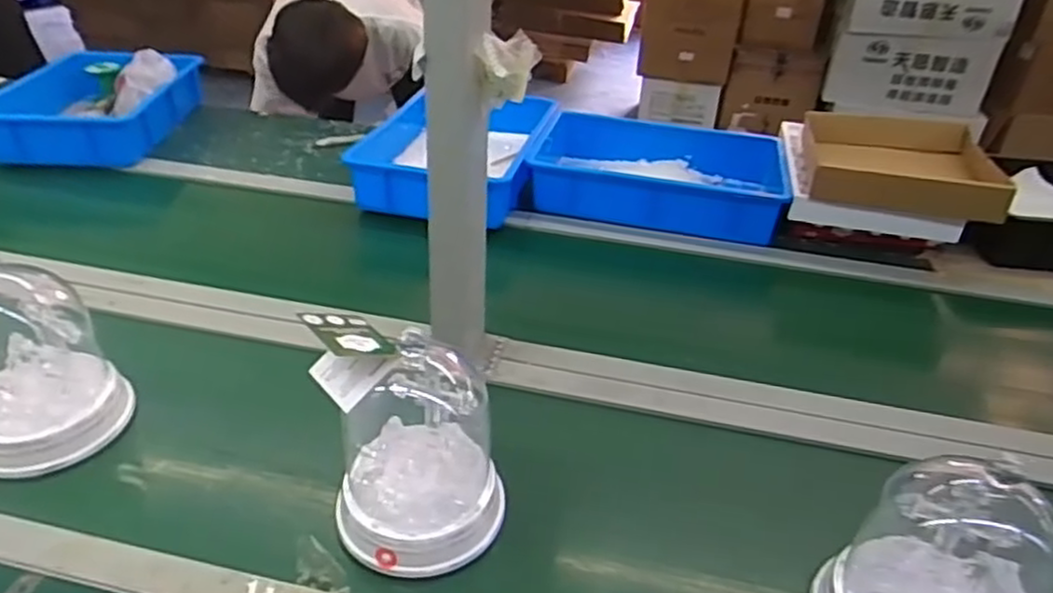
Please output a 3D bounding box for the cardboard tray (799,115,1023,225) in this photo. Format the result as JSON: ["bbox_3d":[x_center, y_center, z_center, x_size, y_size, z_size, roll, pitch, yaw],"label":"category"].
[{"bbox_3d":[0.577,-0.219,1.149,0.252,0.061,0.311,11,35,12],"label":"cardboard tray"}]

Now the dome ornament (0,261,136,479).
[{"bbox_3d":[-0.494,0.060,0.711,0.144,0.210,0.125,-20,40,-30],"label":"dome ornament"}]

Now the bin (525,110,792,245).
[{"bbox_3d":[0.227,-0.214,1.255,0.407,0.079,0.273,9,34,9],"label":"bin"}]

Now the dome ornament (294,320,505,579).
[{"bbox_3d":[-0.097,0.123,0.626,0.140,0.207,0.130,-6,35,-12],"label":"dome ornament"}]

